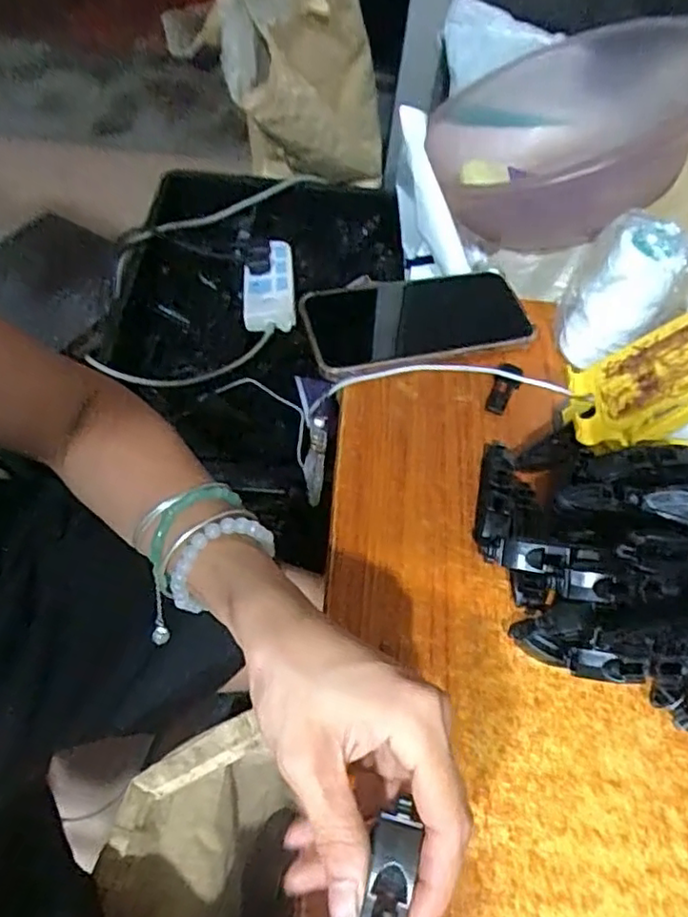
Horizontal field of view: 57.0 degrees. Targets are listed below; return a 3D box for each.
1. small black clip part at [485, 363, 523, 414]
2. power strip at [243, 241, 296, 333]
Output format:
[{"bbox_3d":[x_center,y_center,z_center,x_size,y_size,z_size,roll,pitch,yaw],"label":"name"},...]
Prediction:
[{"bbox_3d":[0.115,-0.050,0.457,0.016,0.014,0.043,24,70,16],"label":"small black clip part"},{"bbox_3d":[-0.114,-0.258,0.950,0.074,0.024,0.169,-1,56,-7],"label":"power strip"}]

